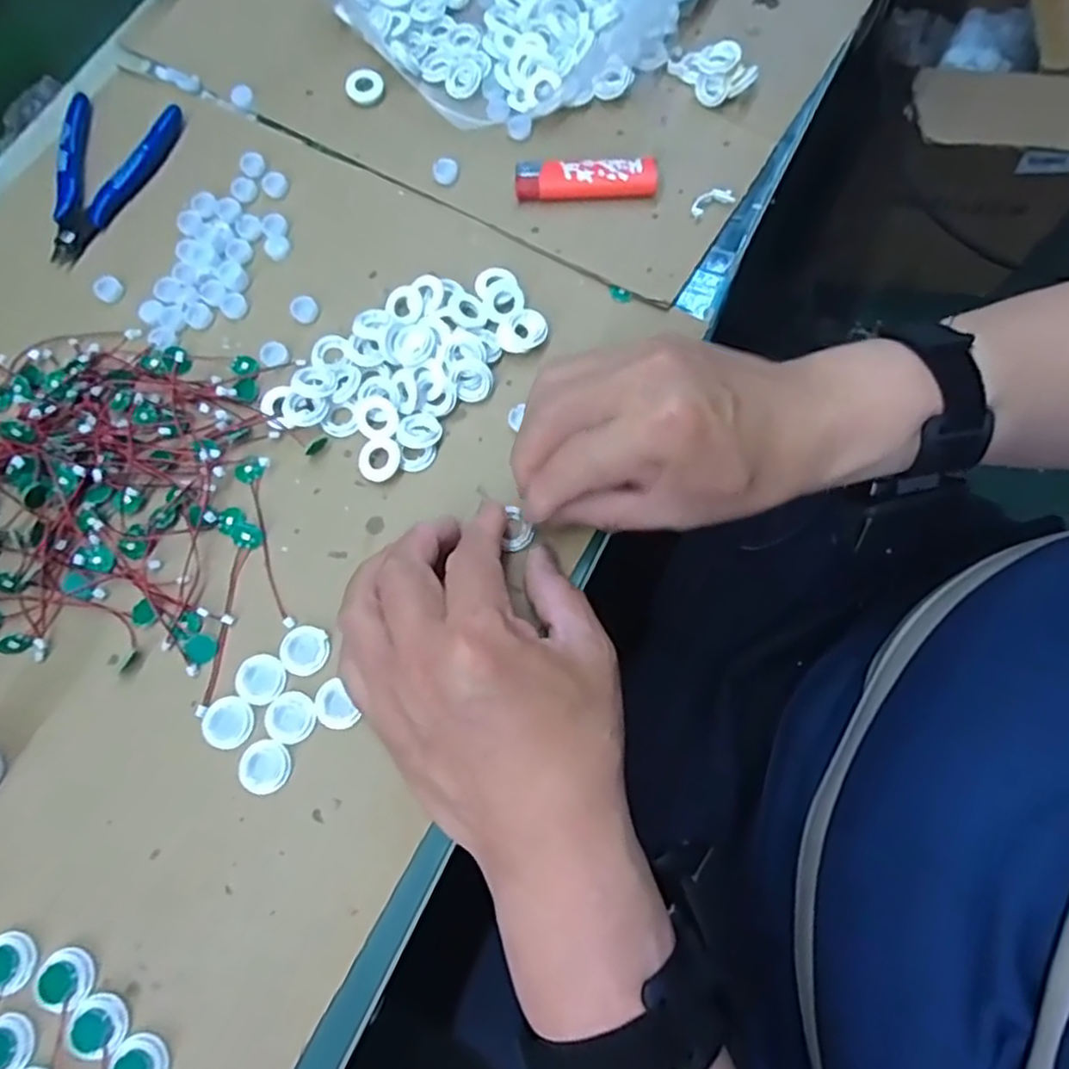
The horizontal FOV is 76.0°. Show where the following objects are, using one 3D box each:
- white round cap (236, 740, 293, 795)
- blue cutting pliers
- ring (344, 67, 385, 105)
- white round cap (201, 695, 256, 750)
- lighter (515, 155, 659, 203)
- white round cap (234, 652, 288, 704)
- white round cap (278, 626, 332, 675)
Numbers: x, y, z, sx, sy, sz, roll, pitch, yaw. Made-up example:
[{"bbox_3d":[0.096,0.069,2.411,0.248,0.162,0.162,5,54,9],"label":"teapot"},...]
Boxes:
[{"bbox_3d":[-0.122,0.105,0.309,0.022,0.004,0.022,0,74,-1],"label":"white round cap"},{"bbox_3d":[-0.254,-0.213,0.409,0.065,0.009,0.116,3,74,0],"label":"blue cutting pliers"},{"bbox_3d":[-0.106,-0.280,0.426,0.024,0.008,0.023,0,74,-1],"label":"ring"},{"bbox_3d":[-0.141,0.087,0.316,0.023,0.004,0.022,0,74,-1],"label":"white round cap"},{"bbox_3d":[0.030,-0.205,0.395,0.081,0.011,0.024,-2,74,-2],"label":"lighter"},{"bbox_3d":[-0.129,0.067,0.319,0.024,0.004,0.022,0,74,-1],"label":"white round cap"},{"bbox_3d":[-0.109,0.055,0.324,0.023,0.004,0.022,0,74,-1],"label":"white round cap"}]

